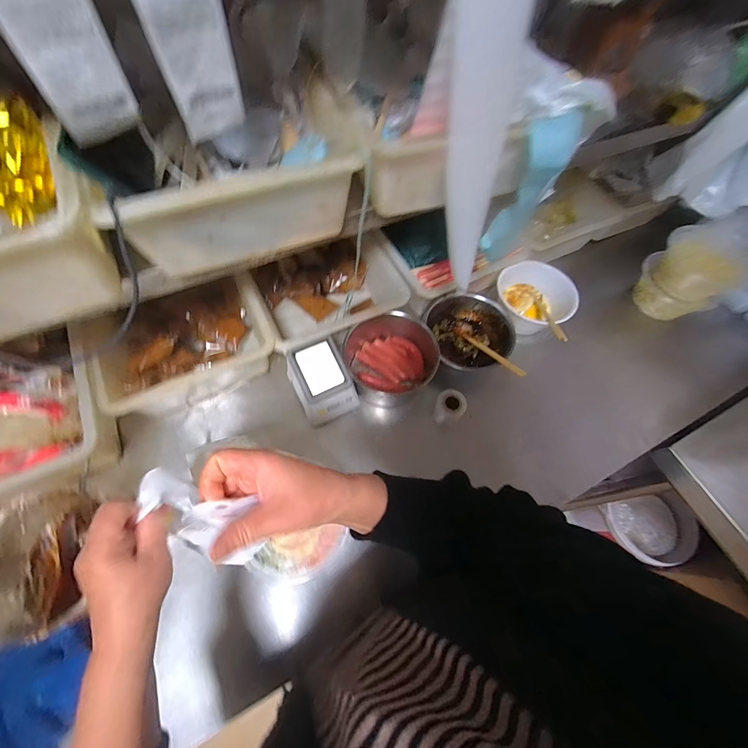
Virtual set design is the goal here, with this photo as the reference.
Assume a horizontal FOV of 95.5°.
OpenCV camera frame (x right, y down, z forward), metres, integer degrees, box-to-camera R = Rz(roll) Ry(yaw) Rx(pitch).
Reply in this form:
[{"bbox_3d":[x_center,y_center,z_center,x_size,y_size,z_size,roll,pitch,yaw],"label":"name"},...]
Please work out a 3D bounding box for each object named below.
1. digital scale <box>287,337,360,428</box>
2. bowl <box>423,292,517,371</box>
[{"bbox_3d":[-0.093,0.018,0.621,0.106,0.110,0.116,-29,68,-15],"label":"digital scale"},{"bbox_3d":[0.189,-0.081,0.714,0.169,0.079,0.181,-28,68,-15],"label":"bowl"}]

